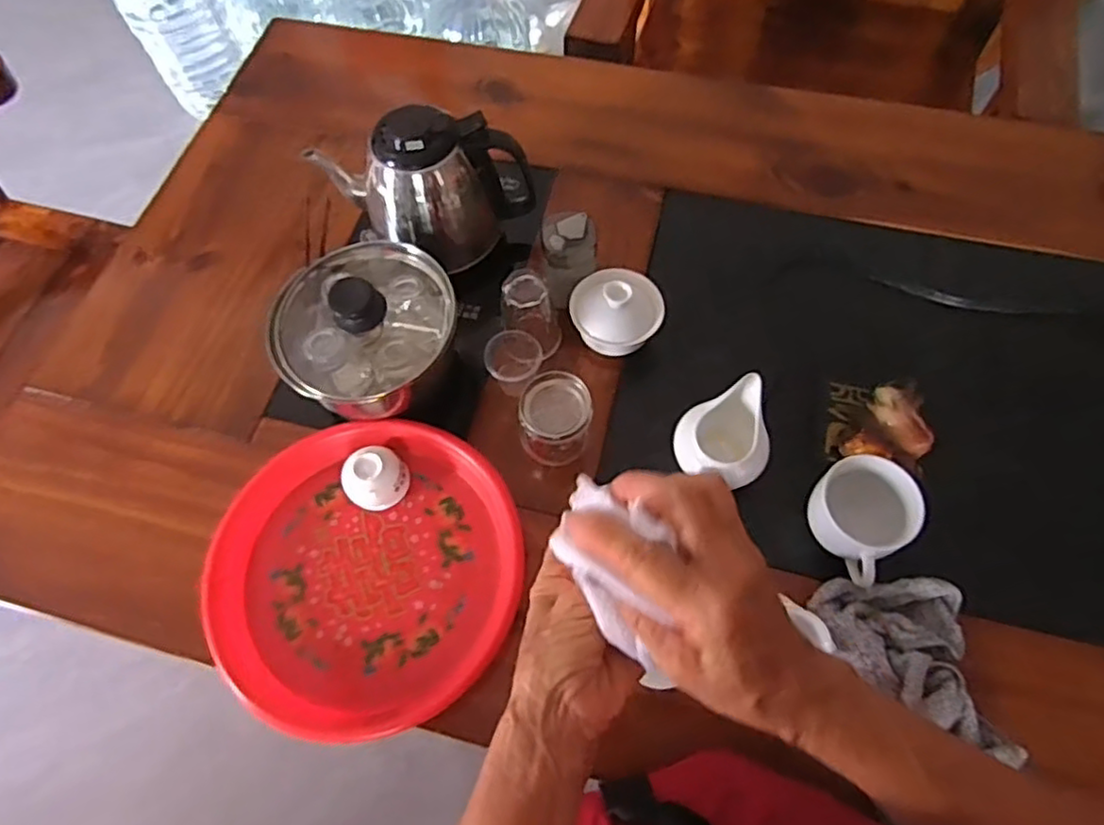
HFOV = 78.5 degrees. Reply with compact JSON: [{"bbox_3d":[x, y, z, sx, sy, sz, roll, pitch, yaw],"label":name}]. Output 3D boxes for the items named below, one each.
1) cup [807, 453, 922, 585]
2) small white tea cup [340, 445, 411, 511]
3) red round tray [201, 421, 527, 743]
[{"bbox_3d":[0.247,0.082,0.546,0.081,0.053,0.075,-39,69,-15],"label":"cup"},{"bbox_3d":[-0.155,0.058,0.595,0.054,0.034,0.048,-17,65,-6],"label":"small white tea cup"},{"bbox_3d":[-0.155,0.130,0.566,0.248,0.040,0.245,-1,64,2],"label":"red round tray"}]

